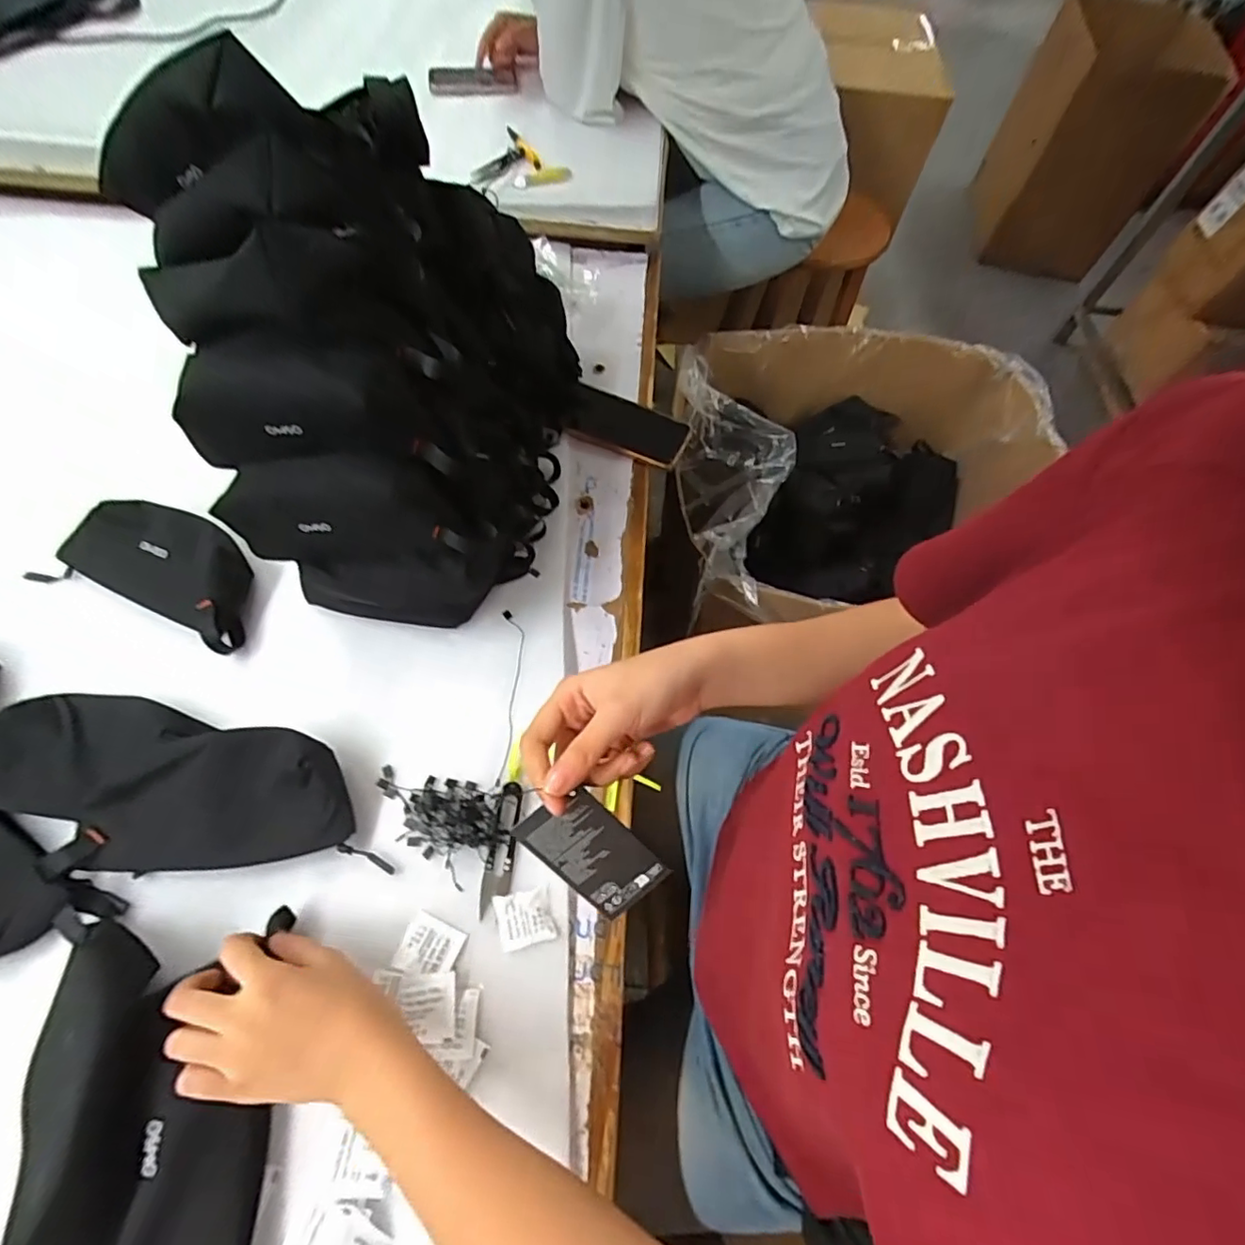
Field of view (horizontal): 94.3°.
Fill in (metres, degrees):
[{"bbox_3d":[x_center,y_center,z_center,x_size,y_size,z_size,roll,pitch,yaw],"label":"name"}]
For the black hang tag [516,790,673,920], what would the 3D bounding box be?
[{"bbox_3d":[-0.015,0.135,0.339,0.050,0.004,0.087,-42,106,5],"label":"black hang tag"}]

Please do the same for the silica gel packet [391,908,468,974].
[{"bbox_3d":[-0.144,0.242,0.430,0.043,0.005,0.039,22,63,8],"label":"silica gel packet"}]

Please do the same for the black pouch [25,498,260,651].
[{"bbox_3d":[-0.440,-0.054,0.547,0.223,0.043,0.112,24,64,8],"label":"black pouch"}]

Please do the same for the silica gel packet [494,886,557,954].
[{"bbox_3d":[-0.074,0.224,0.439,0.042,0.011,0.037,-9,64,-9],"label":"silica gel packet"}]

